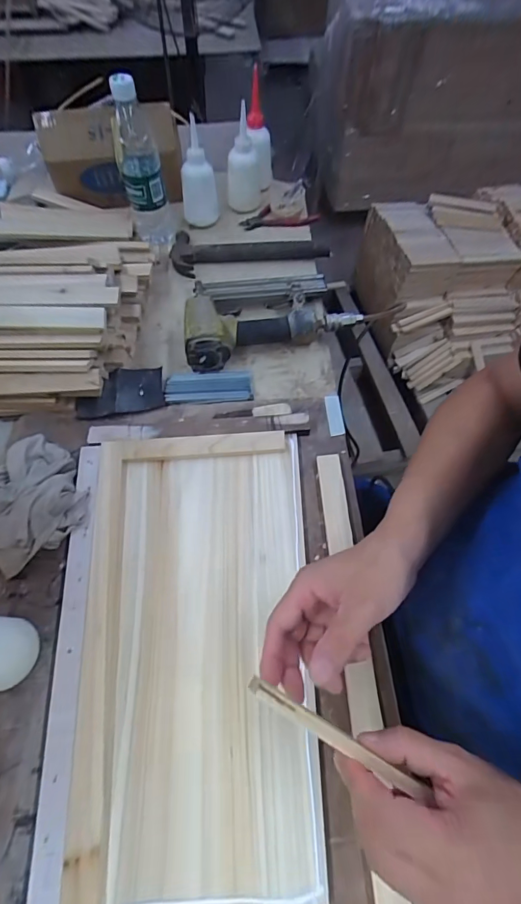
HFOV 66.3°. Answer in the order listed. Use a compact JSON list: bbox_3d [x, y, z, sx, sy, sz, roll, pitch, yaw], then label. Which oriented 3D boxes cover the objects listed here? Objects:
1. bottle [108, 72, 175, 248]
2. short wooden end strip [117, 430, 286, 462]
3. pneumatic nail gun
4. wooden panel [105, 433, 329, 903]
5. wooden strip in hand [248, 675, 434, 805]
[{"bbox_3d":[-0.193,-0.454,0.639,0.065,0.226,0.063,-12,61,-6],"label":"bottle"},{"bbox_3d":[-0.072,-0.008,0.498,0.203,0.005,0.030,-4,61,-1],"label":"short wooden end strip"},{"bbox_3d":[0.006,-0.215,0.603,0.262,0.059,0.139,-17,62,-8],"label":"pneumatic nail gun"},{"bbox_3d":[-0.044,0.180,0.403,0.197,0.014,0.394,-4,61,-1],"label":"wooden panel"},{"bbox_3d":[0.051,0.191,0.265,0.136,0.008,0.012,33,65,0],"label":"wooden strip in hand"}]

